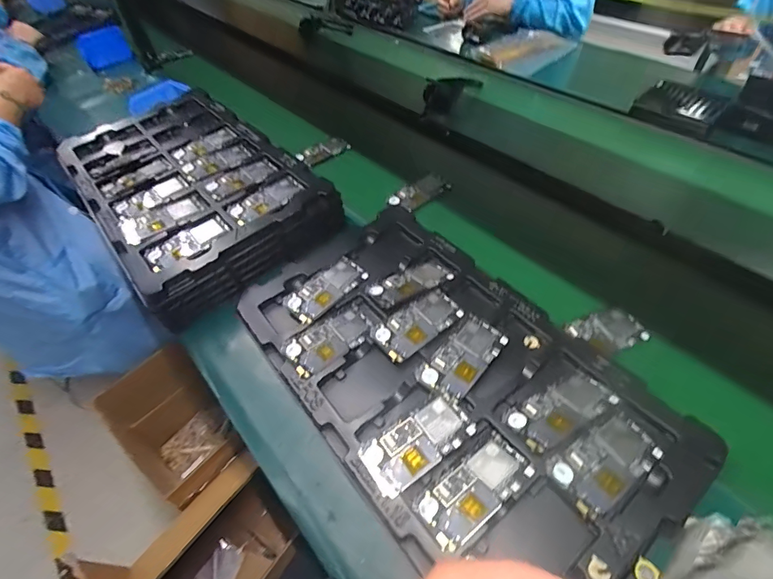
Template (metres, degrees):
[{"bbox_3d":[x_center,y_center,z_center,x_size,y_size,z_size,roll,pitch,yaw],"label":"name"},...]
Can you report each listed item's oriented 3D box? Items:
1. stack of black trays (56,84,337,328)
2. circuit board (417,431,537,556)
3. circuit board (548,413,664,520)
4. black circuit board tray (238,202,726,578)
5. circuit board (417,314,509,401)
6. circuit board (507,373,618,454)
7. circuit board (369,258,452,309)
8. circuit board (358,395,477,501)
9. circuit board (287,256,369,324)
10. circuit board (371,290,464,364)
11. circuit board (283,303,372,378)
[{"bbox_3d":[-0.380,-0.206,0.781,0.331,0.077,0.589,-36,57,-23],"label":"stack of black trays"},{"bbox_3d":[0.094,0.211,0.434,0.122,0.012,0.058,-33,56,-21],"label":"circuit board"},{"bbox_3d":[0.236,0.184,0.439,0.119,0.011,0.064,-30,55,-19],"label":"circuit board"},{"bbox_3d":[0.060,0.094,0.533,0.317,0.026,0.557,-33,56,-20],"label":"black circuit board tray"},{"bbox_3d":[0.101,0.086,0.532,0.062,0.005,0.121,33,60,27],"label":"circuit board"},{"bbox_3d":[0.203,0.136,0.475,0.119,0.012,0.056,-25,54,-15],"label":"circuit board"},{"bbox_3d":[0.036,-0.012,0.610,0.118,0.012,0.057,-27,54,-17],"label":"circuit board"},{"bbox_3d":[0.034,0.173,0.465,0.124,0.011,0.061,-31,55,-19],"label":"circuit board"},{"bbox_3d":[-0.091,-0.002,0.624,0.124,0.008,0.063,-39,58,-24],"label":"circuit board"},{"bbox_3d":[0.043,0.046,0.566,0.120,0.006,0.060,-33,56,-21],"label":"circuit board"},{"bbox_3d":[-0.078,0.067,0.566,0.119,0.006,0.063,-34,56,-21],"label":"circuit board"}]

